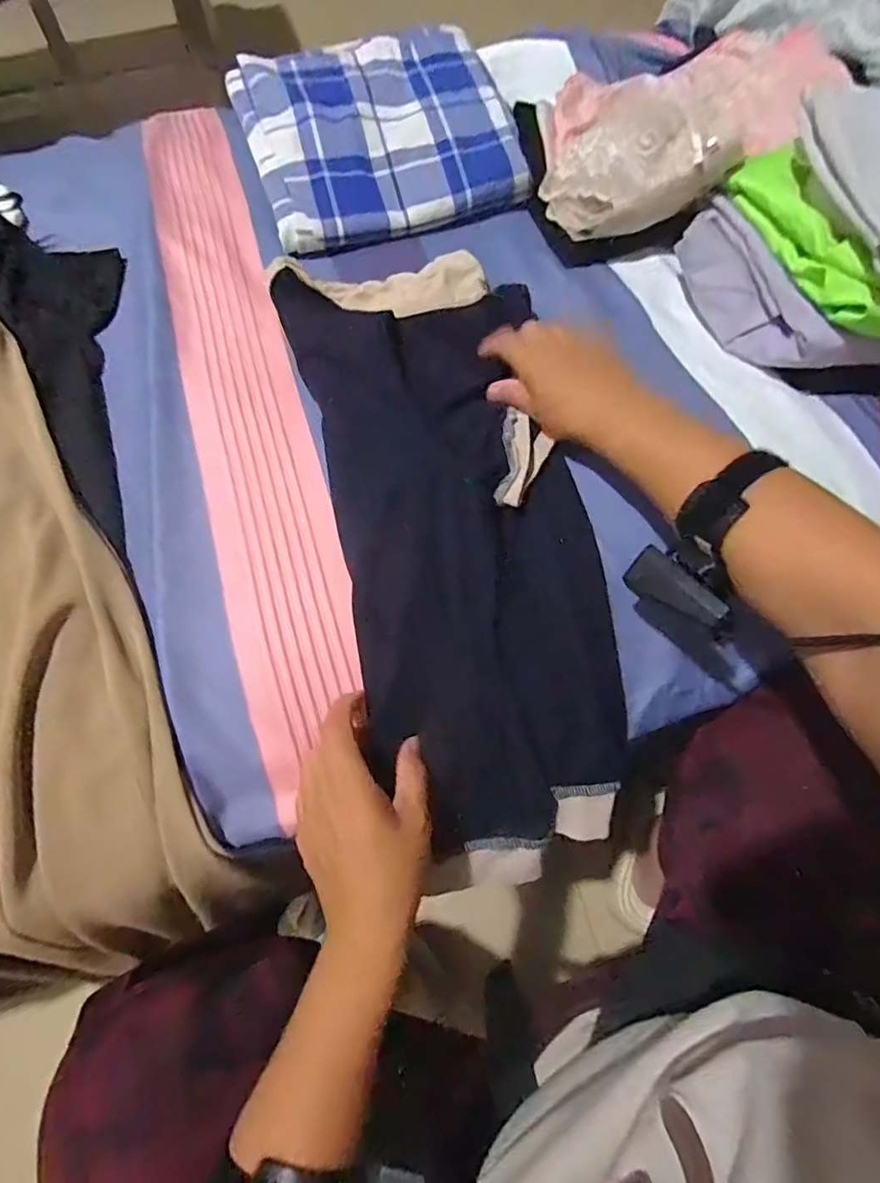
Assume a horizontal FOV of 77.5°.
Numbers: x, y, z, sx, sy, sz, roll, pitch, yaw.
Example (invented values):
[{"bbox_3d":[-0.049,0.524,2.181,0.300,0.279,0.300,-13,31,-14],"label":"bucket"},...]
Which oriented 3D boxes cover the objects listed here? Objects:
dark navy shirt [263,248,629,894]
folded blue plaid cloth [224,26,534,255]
[{"bbox_3d":[0.018,-0.042,0.437,0.196,0.037,0.494,-14,81,-4],"label":"dark navy shirt"},{"bbox_3d":[-0.066,-0.497,0.595,0.275,0.065,0.244,-14,68,-4],"label":"folded blue plaid cloth"}]

